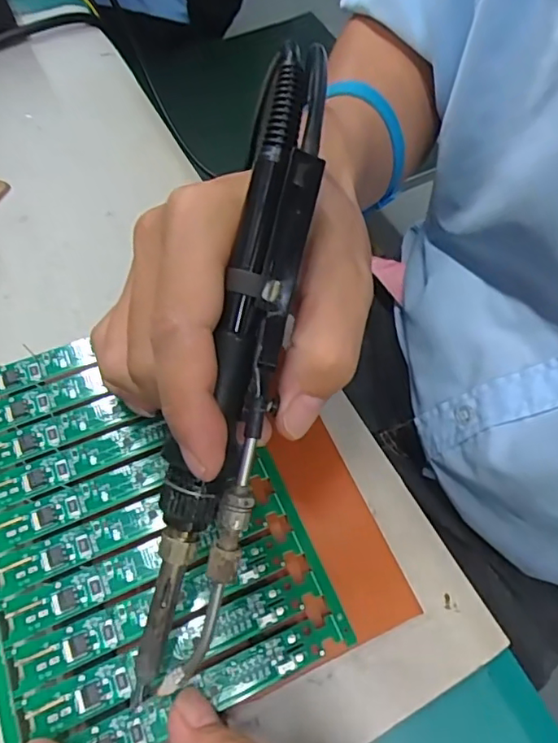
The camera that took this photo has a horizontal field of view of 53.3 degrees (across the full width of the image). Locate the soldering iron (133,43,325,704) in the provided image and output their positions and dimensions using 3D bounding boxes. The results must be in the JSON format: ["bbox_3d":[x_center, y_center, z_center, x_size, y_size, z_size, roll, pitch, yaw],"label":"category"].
[{"bbox_3d":[-0.015,0.003,0.179,0.028,0.018,0.205,13,93,5],"label":"soldering iron"}]

